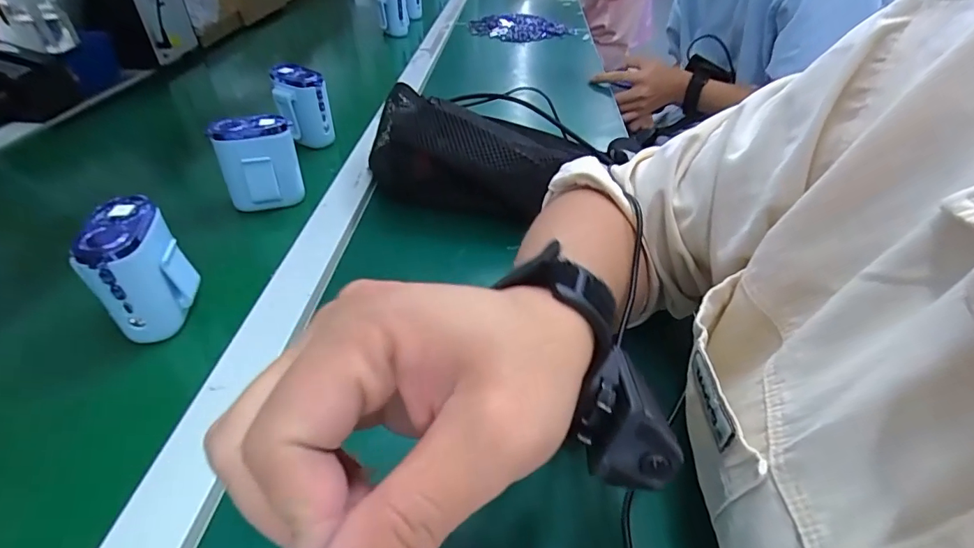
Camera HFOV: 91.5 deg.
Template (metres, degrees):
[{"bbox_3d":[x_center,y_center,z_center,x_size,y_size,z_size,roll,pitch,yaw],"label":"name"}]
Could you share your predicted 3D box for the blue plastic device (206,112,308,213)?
[{"bbox_3d":[-0.217,-0.106,0.454,0.067,0.079,0.036,-16,45,-24],"label":"blue plastic device"}]

